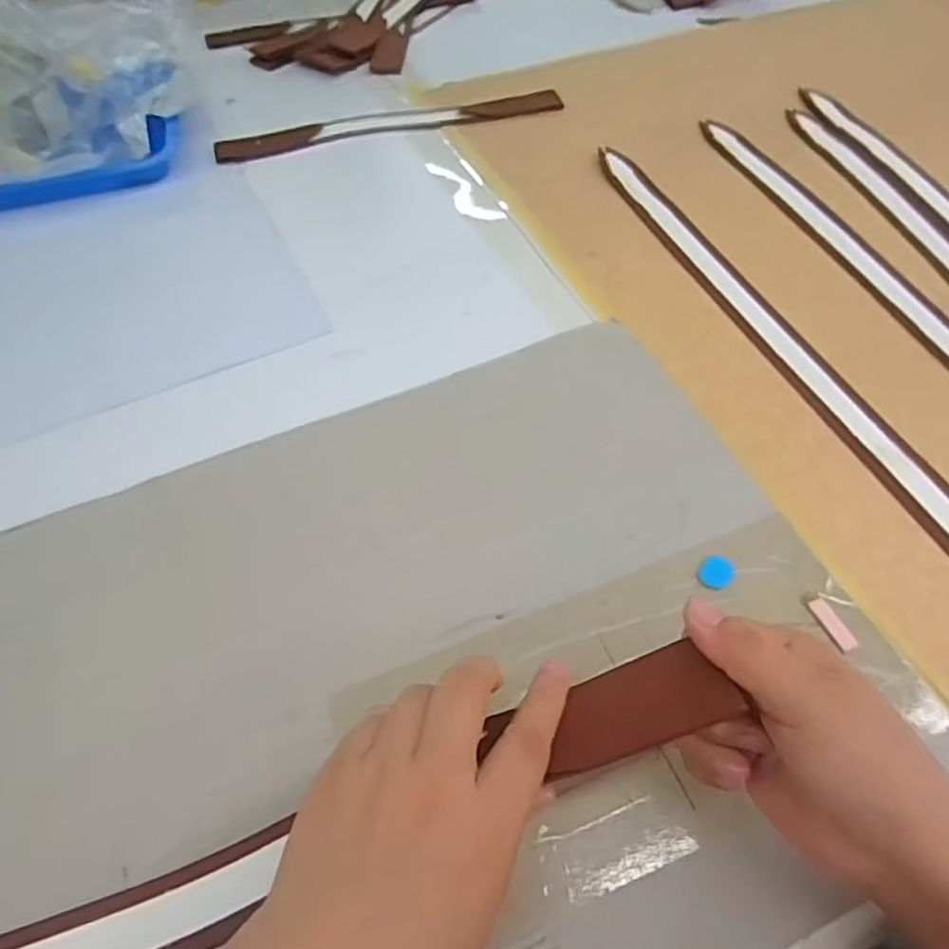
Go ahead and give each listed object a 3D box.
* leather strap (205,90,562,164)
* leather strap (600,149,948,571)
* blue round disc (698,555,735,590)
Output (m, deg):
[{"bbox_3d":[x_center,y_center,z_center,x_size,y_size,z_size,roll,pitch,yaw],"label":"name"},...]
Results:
[{"bbox_3d":[-0.084,-0.360,0.682,0.351,0.004,0.047,-13,55,-7],"label":"leather strap"},{"bbox_3d":[0.223,-0.083,0.474,0.035,0.006,0.554,-18,55,-11],"label":"leather strap"},{"bbox_3d":[0.138,0.054,0.378,0.019,0.004,0.022,25,59,19],"label":"blue round disc"}]

